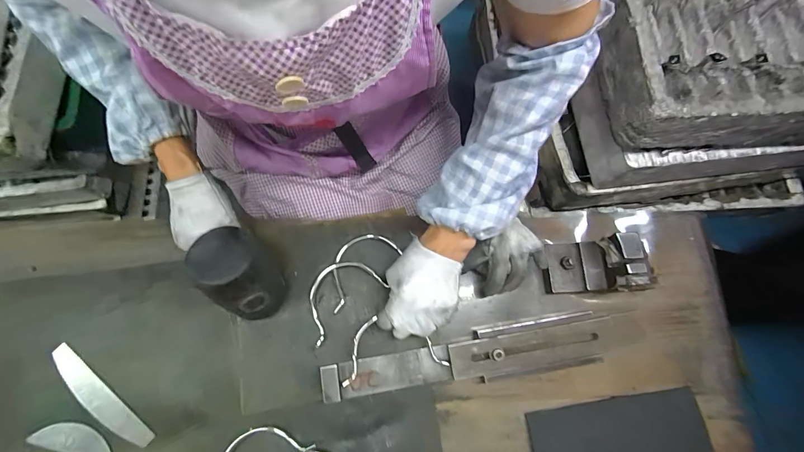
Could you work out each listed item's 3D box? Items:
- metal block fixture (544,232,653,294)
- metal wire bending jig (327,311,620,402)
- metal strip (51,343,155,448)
[{"bbox_3d":[0.228,0.048,0.427,0.091,0.079,0.061,0,76,-2],"label":"metal block fixture"},{"bbox_3d":[0.079,0.156,0.419,0.336,0.027,0.059,-8,76,-4],"label":"metal wire bending jig"},{"bbox_3d":[-0.350,0.199,0.407,0.154,0.004,0.028,41,70,6],"label":"metal strip"}]

